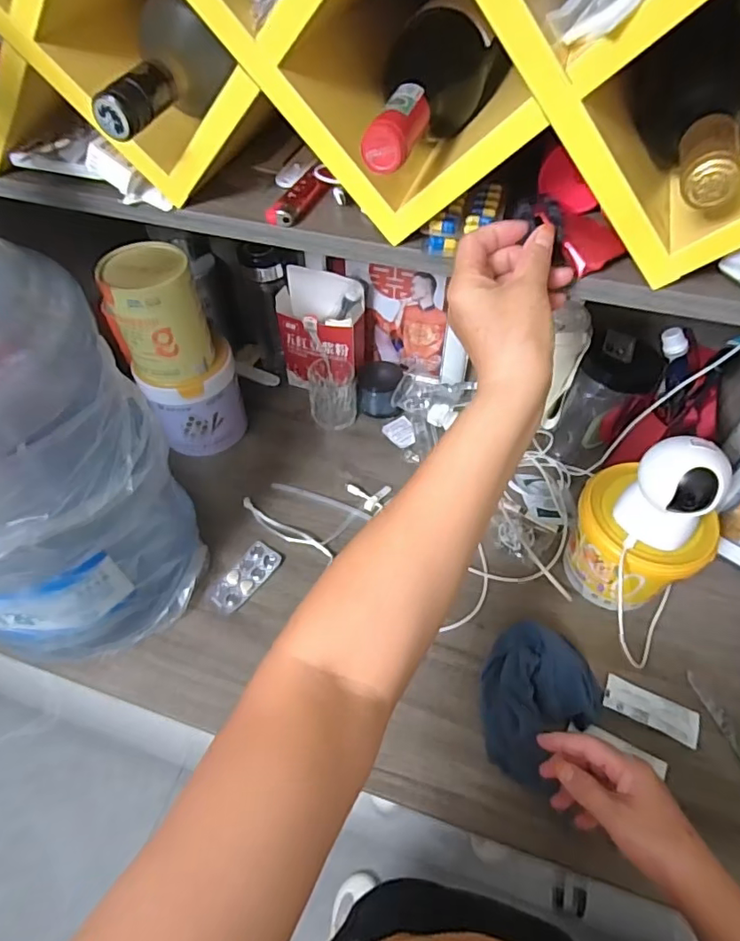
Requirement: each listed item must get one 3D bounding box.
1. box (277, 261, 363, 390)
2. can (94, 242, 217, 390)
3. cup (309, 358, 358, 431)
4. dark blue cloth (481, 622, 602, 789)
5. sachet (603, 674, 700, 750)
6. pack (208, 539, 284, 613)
[{"bbox_3d":[-0.071,-0.197,0.784,0.132,0.182,0.061,13,53,10],"label":"box"},{"bbox_3d":[-0.257,-0.185,0.640,0.101,0.139,0.094,0,52,0],"label":"can"},{"bbox_3d":[-0.055,-0.114,0.789,0.070,0.080,0.073,-4,52,-2],"label":"cup"},{"bbox_3d":[0.166,0.229,0.539,0.111,0.043,0.137,37,61,26],"label":"dark blue cloth"},{"bbox_3d":[0.292,0.247,0.545,0.091,0.008,0.036,23,58,14],"label":"sachet"},{"bbox_3d":[-0.151,0.131,0.646,0.042,0.006,0.093,27,57,20],"label":"pack"}]

